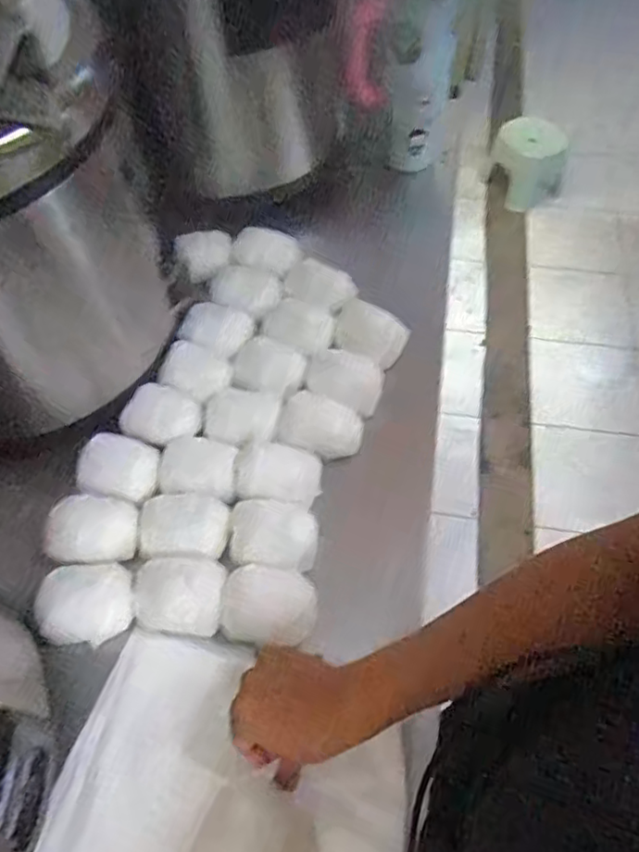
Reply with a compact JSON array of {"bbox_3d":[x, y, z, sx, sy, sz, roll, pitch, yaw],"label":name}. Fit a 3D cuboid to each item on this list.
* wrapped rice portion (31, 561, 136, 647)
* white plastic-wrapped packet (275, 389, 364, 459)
[{"bbox_3d":[-0.223,0.169,0.592,0.086,0.031,0.069,-2,58,0],"label":"wrapped rice portion"},{"bbox_3d":[0.002,0.002,0.702,0.092,0.028,0.069,10,59,7],"label":"white plastic-wrapped packet"}]

